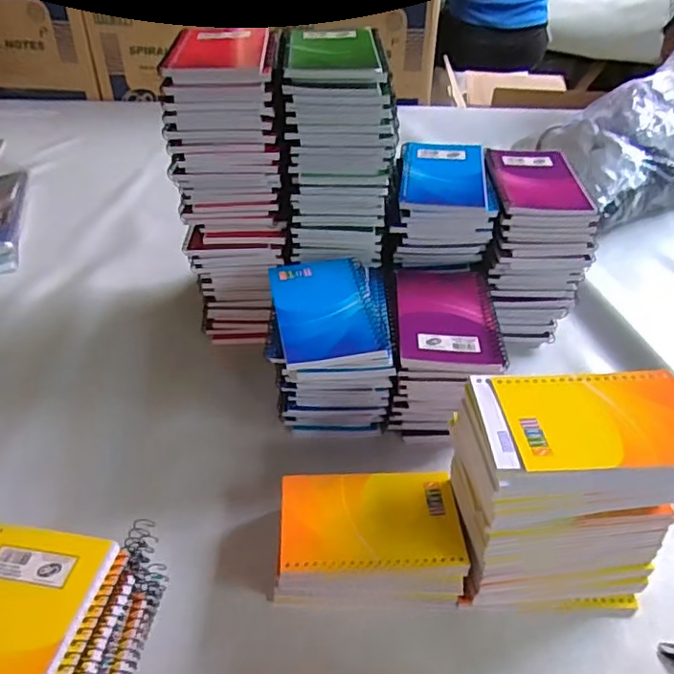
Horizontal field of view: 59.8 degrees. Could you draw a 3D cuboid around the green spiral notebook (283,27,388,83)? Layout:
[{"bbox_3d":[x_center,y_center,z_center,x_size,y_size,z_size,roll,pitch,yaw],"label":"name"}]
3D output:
[{"bbox_3d":[-0.001,-0.254,0.524,0.085,0.013,0.115,0,39,-1],"label":"green spiral notebook"}]

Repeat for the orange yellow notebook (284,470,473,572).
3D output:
[{"bbox_3d":[0.025,0.132,0.430,0.128,0.004,0.076,-1,39,-3],"label":"orange yellow notebook"}]

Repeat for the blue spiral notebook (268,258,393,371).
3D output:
[{"bbox_3d":[-0.009,-0.023,0.502,0.084,0.016,0.123,-6,40,-8],"label":"blue spiral notebook"}]

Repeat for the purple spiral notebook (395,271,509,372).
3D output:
[{"bbox_3d":[0.099,-0.022,0.523,0.086,0.016,0.142,2,39,1],"label":"purple spiral notebook"}]

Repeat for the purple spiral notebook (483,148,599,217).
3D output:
[{"bbox_3d":[0.200,-0.157,0.582,0.090,0.013,0.123,3,39,2],"label":"purple spiral notebook"}]

